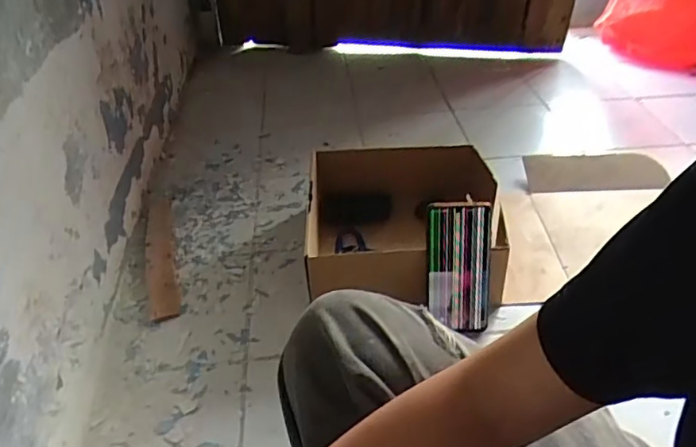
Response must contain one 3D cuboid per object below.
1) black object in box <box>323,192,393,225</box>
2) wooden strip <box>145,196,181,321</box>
[{"bbox_3d":[0.013,-0.023,0.901,0.113,0.053,0.016,0,7,-14],"label":"black object in box"},{"bbox_3d":[-0.289,0.039,0.860,0.041,0.011,0.282,-11,39,-13],"label":"wooden strip"}]

